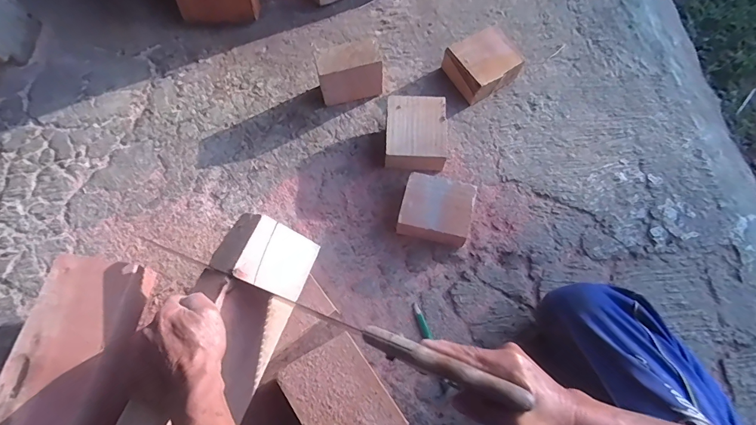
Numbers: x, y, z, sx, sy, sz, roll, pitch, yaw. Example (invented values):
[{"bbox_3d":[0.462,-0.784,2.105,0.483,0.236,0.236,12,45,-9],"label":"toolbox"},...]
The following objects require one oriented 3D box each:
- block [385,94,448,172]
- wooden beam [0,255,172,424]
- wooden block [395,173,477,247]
[{"bbox_3d":[0.069,-0.140,0.730,0.107,0.071,0.134,2,70,0],"label":"block"},{"bbox_3d":[-0.436,0.332,0.474,0.153,0.040,0.559,11,70,3],"label":"wooden beam"},{"bbox_3d":[0.100,-0.002,0.688,0.118,0.061,0.104,16,71,5],"label":"wooden block"}]

